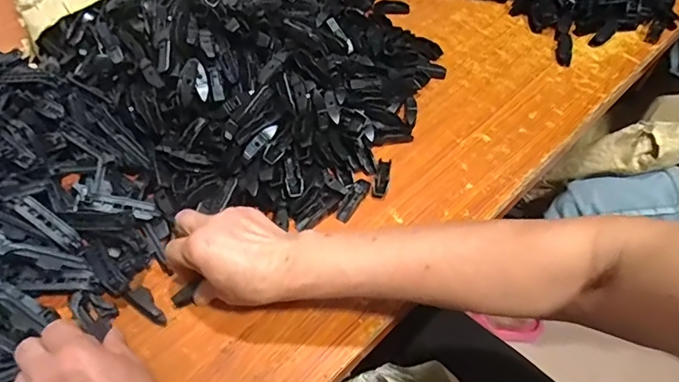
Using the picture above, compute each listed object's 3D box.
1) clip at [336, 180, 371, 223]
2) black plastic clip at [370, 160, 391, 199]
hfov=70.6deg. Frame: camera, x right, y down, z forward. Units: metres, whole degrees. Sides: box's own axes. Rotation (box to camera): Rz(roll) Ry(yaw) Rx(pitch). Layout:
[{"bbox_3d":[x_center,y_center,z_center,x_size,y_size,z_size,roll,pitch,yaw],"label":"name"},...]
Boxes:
[{"bbox_3d":[0.015,0.009,0.514,0.017,0.012,0.053,29,60,20],"label":"clip"},{"bbox_3d":[0.047,-0.016,0.528,0.018,0.005,0.052,10,55,9],"label":"black plastic clip"}]

